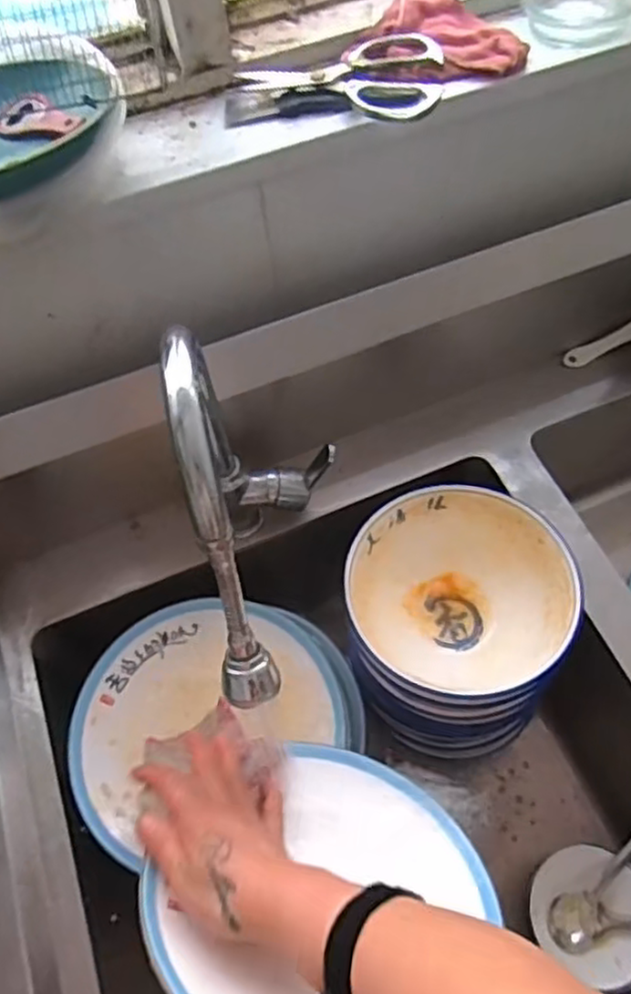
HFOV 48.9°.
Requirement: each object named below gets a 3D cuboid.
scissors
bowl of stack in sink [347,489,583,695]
[{"bbox_3d":[0.029,-0.368,0.597,0.180,0.030,0.092,23,64,16],"label":"scissors"},{"bbox_3d":[0.130,0.092,0.651,0.196,0.088,0.191,-2,60,3],"label":"bowl of stack in sink"}]

